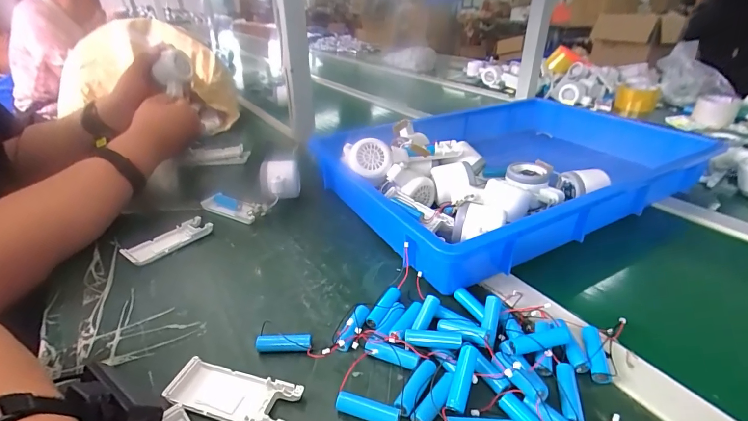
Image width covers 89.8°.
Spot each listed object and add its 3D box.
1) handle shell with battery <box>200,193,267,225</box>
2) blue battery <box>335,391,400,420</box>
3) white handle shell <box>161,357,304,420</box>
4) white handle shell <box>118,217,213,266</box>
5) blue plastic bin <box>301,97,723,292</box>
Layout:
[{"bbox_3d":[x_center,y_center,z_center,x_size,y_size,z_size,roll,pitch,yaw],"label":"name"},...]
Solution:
[{"bbox_3d":[-0.208,-0.004,0.564,0.110,0.020,0.036,12,33,23],"label":"handle shell with battery"},{"bbox_3d":[-0.005,0.154,0.288,0.049,0.014,0.011,8,32,16],"label":"blue battery"},{"bbox_3d":[-0.112,0.149,0.302,0.103,0.015,0.040,6,31,14],"label":"white handle shell"},{"bbox_3d":[-0.269,0.040,0.494,0.035,0.018,0.102,20,37,33],"label":"white handle shell"},{"bbox_3d":[0.217,-0.090,0.616,0.572,0.091,0.390,-18,34,-25],"label":"blue plastic bin"}]

